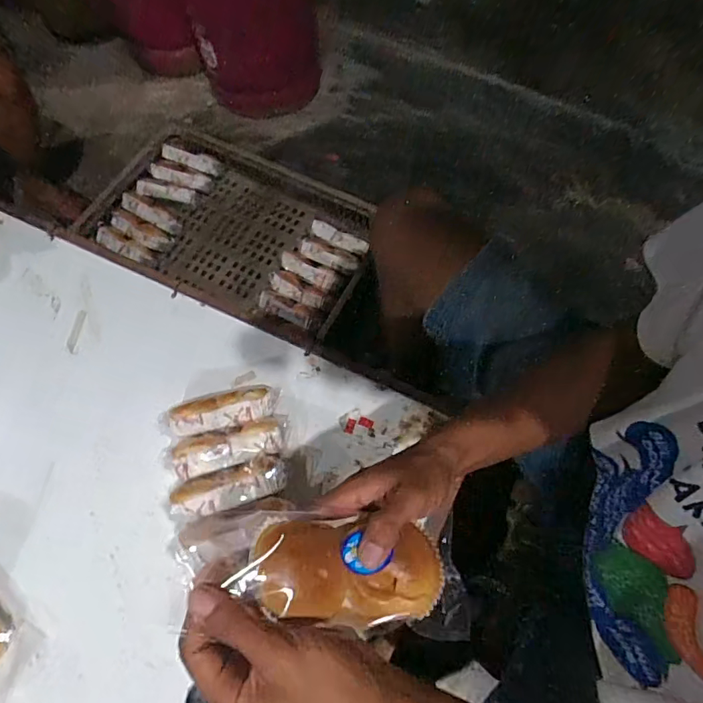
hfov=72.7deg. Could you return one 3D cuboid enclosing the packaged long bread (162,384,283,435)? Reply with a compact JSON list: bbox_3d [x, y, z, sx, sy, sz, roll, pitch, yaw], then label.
[{"bbox_3d":[-0.175,0.076,0.640,0.156,0.065,0.065,-9,71,-6],"label":"packaged long bread"}]

